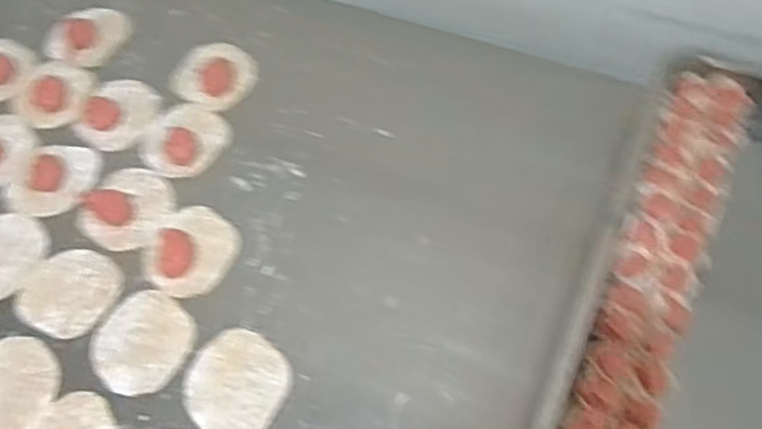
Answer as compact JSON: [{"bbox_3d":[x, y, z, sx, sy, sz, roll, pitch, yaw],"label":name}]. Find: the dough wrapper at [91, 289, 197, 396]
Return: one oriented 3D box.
[{"bbox_3d":[-0.203,0.108,0.616,0.083,0.004,0.087,-1,59,2],"label":"dough wrapper"}]

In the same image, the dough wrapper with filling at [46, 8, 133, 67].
[{"bbox_3d":[-0.333,-0.204,0.821,0.082,0.009,0.090,-1,59,2],"label":"dough wrapper with filling"}]

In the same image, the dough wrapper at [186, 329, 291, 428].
[{"bbox_3d":[-0.119,0.139,0.589,0.084,0.004,0.083,-1,59,2],"label":"dough wrapper"}]

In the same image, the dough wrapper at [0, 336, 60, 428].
[{"bbox_3d":[-0.315,0.145,0.603,0.080,0.004,0.086,30,65,18],"label":"dough wrapper"}]

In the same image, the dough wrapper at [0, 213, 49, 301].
[{"bbox_3d":[-0.363,0.038,0.686,0.085,0.004,0.085,-3,60,5],"label":"dough wrapper"}]

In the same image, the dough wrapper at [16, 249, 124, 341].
[{"bbox_3d":[-0.283,0.069,0.653,0.085,0.004,0.080,-1,59,2],"label":"dough wrapper"}]

